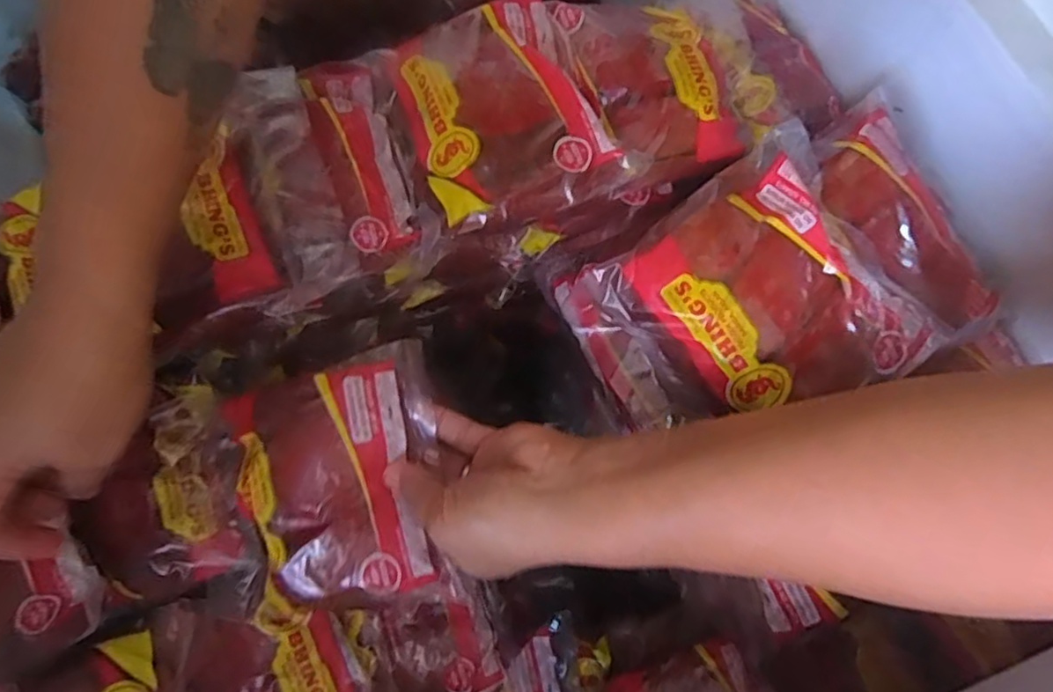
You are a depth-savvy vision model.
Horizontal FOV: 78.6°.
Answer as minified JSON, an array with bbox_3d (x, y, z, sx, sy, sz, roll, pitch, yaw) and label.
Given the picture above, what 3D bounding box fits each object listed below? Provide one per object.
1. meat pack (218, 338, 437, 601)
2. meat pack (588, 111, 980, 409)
[{"bbox_3d":[-0.094,0.069,0.338,0.105,0.031,0.119,-17,73,-3],"label":"meat pack"},{"bbox_3d":[0.119,-0.025,0.313,0.127,0.025,0.131,-35,75,-8],"label":"meat pack"}]

